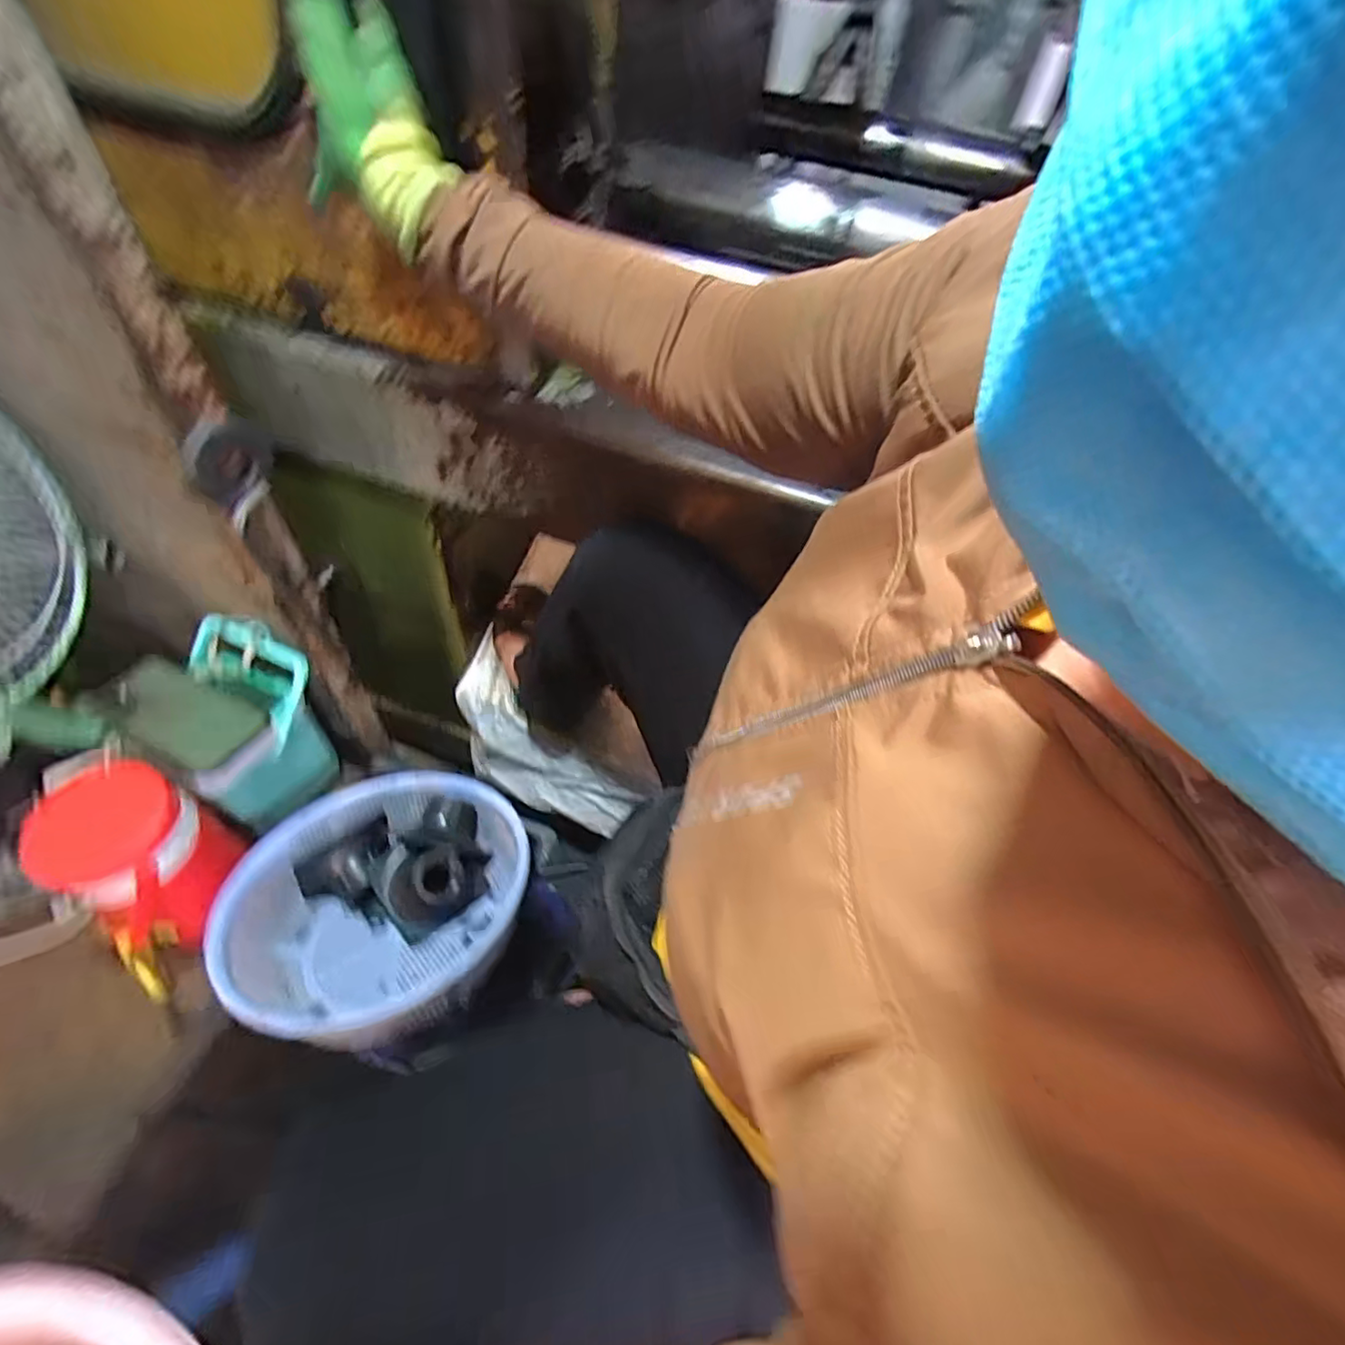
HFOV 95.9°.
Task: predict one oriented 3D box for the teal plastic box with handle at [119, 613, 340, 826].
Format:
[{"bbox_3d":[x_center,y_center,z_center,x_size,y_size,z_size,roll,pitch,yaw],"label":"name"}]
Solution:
[{"bbox_3d":[-0.464,0.057,0.654,0.150,0.159,0.143,27,54,15],"label":"teal plastic box with handle"}]

